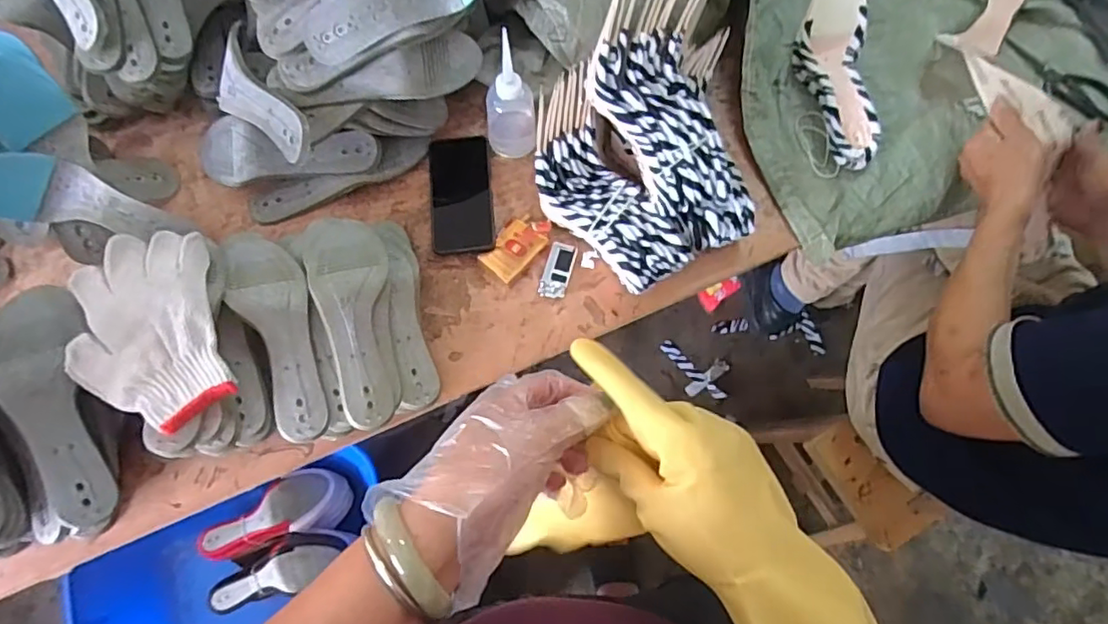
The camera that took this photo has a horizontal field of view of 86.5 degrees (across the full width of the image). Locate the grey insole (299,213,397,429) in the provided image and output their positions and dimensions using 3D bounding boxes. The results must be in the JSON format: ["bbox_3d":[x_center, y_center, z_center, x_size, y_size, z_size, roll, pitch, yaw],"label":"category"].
[{"bbox_3d":[-0.214,-0.005,0.636,0.087,0.066,0.248,-17,74,-5],"label":"grey insole"}]

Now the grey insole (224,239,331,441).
[{"bbox_3d":[-0.290,0.019,0.636,0.075,0.058,0.239,-17,89,-5],"label":"grey insole"}]

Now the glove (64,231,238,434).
[{"bbox_3d":[-0.401,0.016,0.578,0.134,0.029,0.194,-16,73,-5],"label":"glove"}]

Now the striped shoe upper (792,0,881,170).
[{"bbox_3d":[0.375,-0.326,0.739,0.092,0.131,0.252,-5,73,-1],"label":"striped shoe upper"}]

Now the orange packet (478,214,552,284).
[{"bbox_3d":[-0.047,-0.082,0.730,0.056,0.021,0.092,39,77,11],"label":"orange packet"}]

